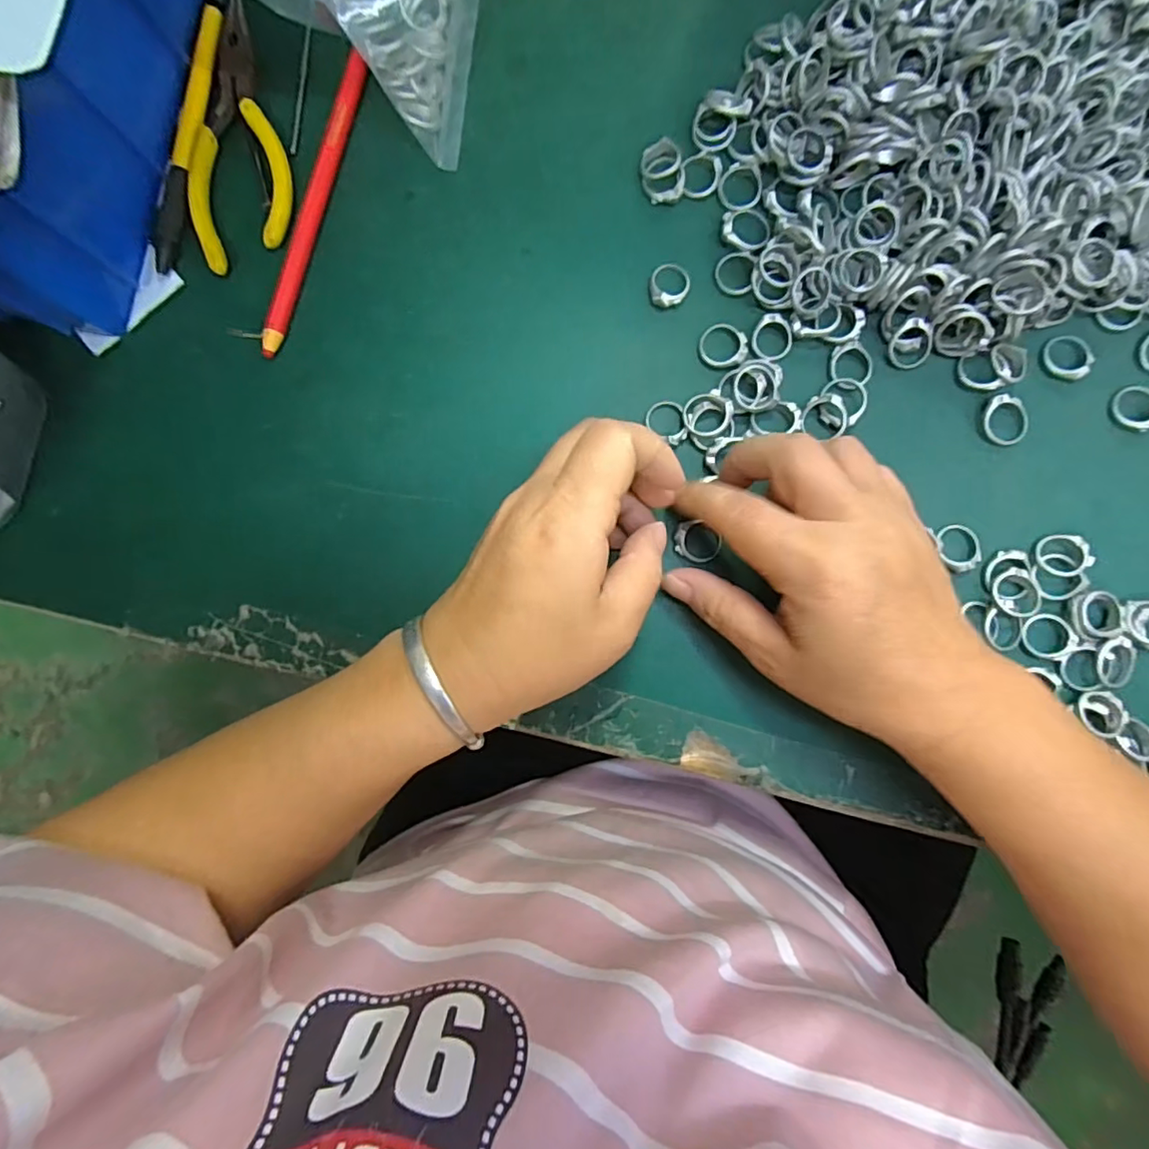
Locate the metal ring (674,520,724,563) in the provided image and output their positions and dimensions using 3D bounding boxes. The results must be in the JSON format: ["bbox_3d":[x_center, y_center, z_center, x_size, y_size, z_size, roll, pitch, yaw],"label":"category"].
[{"bbox_3d":[0.056,-0.014,0.265,0.021,0.004,0.018,-1,86,0],"label":"metal ring"}]

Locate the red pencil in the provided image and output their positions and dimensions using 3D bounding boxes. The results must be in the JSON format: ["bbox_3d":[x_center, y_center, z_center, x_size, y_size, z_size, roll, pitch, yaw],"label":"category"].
[{"bbox_3d":[-0.123,-0.176,0.274,0.012,0.007,0.151,15,86,1],"label":"red pencil"}]

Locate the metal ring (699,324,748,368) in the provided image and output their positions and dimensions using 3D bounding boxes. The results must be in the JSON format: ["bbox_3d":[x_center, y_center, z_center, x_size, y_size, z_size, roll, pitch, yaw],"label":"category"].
[{"bbox_3d":[0.070,-0.108,0.271,0.021,0.004,0.021,0,86,0],"label":"metal ring"}]

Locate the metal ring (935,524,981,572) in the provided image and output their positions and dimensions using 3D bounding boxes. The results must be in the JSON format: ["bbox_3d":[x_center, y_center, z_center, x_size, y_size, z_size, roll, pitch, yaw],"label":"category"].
[{"bbox_3d":[0.177,-0.012,0.264,0.018,0.004,0.022,-6,86,0],"label":"metal ring"}]

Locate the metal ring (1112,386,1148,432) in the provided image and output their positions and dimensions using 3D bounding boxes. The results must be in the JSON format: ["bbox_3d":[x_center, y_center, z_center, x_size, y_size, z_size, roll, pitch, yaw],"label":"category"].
[{"bbox_3d":[0.262,-0.077,0.267,0.020,0.007,0.022,0,86,0],"label":"metal ring"}]

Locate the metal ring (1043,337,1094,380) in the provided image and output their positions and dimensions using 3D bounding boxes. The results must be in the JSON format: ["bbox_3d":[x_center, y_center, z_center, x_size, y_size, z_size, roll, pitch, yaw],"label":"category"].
[{"bbox_3d":[0.231,-0.101,0.269,0.021,0.004,0.022,-26,86,-1],"label":"metal ring"}]

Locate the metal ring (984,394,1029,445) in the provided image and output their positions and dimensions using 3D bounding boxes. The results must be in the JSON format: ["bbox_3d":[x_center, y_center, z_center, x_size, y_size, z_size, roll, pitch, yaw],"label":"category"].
[{"bbox_3d":[0.200,-0.072,0.268,0.021,0.005,0.022,2,86,0],"label":"metal ring"}]

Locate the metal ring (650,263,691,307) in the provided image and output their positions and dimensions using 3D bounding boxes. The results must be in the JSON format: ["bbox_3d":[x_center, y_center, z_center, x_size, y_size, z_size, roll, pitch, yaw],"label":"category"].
[{"bbox_3d":[0.045,-0.137,0.273,0.018,0.005,0.023,16,86,1],"label":"metal ring"}]

